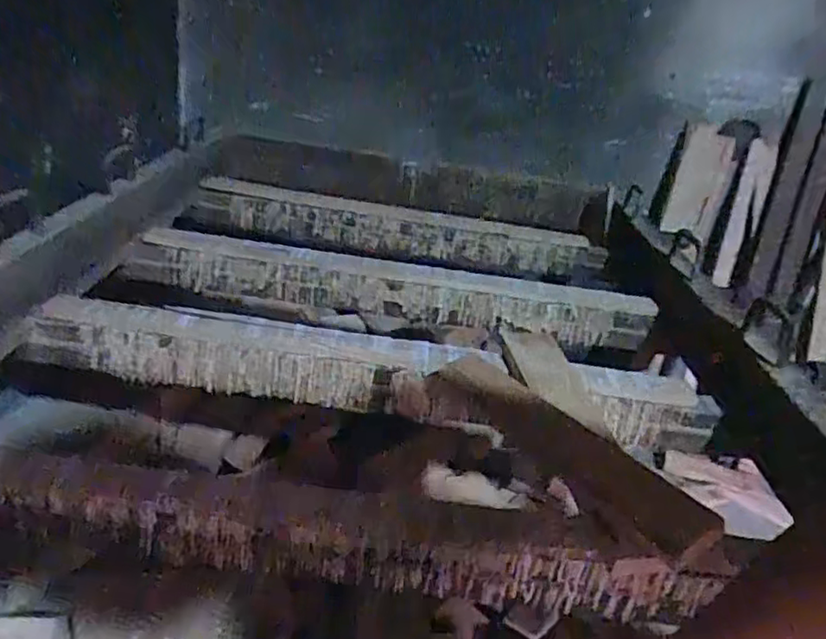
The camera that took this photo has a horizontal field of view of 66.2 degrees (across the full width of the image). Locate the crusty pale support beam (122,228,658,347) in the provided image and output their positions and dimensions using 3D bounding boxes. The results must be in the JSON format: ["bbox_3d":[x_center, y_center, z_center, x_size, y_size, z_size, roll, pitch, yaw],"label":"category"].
[{"bbox_3d":[-0.025,-0.057,1.208,0.973,0.110,0.086,8,26,-3],"label":"crusty pale support beam"}]

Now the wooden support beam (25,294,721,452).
[{"bbox_3d":[-0.090,0.074,0.935,0.916,0.108,0.062,8,26,-3],"label":"wooden support beam"}]

